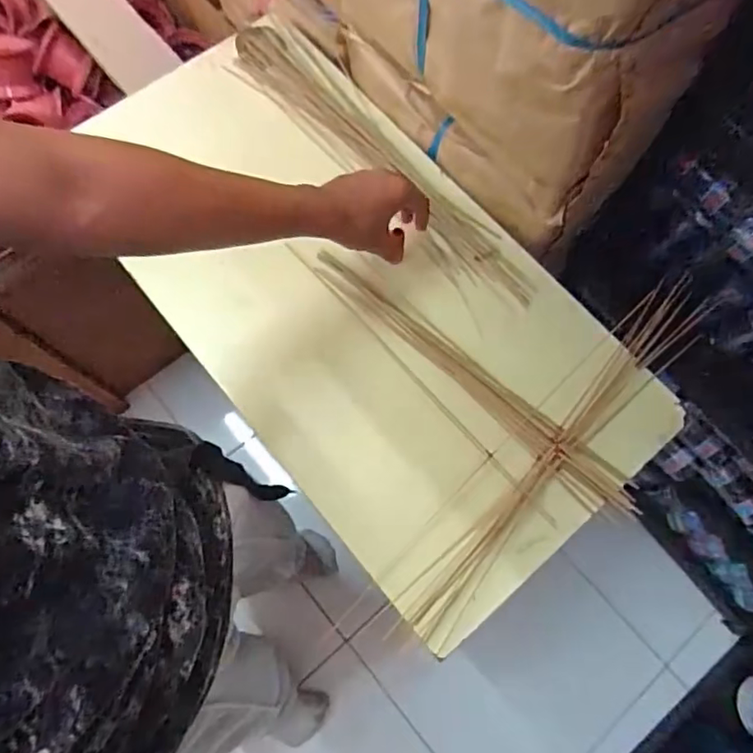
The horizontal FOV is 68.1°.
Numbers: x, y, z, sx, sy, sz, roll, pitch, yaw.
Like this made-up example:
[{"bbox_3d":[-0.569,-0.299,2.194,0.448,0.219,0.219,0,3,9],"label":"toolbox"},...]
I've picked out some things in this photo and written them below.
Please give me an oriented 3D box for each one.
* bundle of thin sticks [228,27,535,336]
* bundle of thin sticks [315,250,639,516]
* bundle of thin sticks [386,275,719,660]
[{"bbox_3d":[-0.010,-0.289,0.749,0.088,0.039,0.550,-39,76,-12],"label":"bundle of thin sticks"},{"bbox_3d":[0.111,-0.005,0.653,0.452,0.024,0.054,42,76,11],"label":"bundle of thin sticks"},{"bbox_3d":[0.205,0.081,0.621,0.063,0.019,0.524,41,76,11],"label":"bundle of thin sticks"}]

